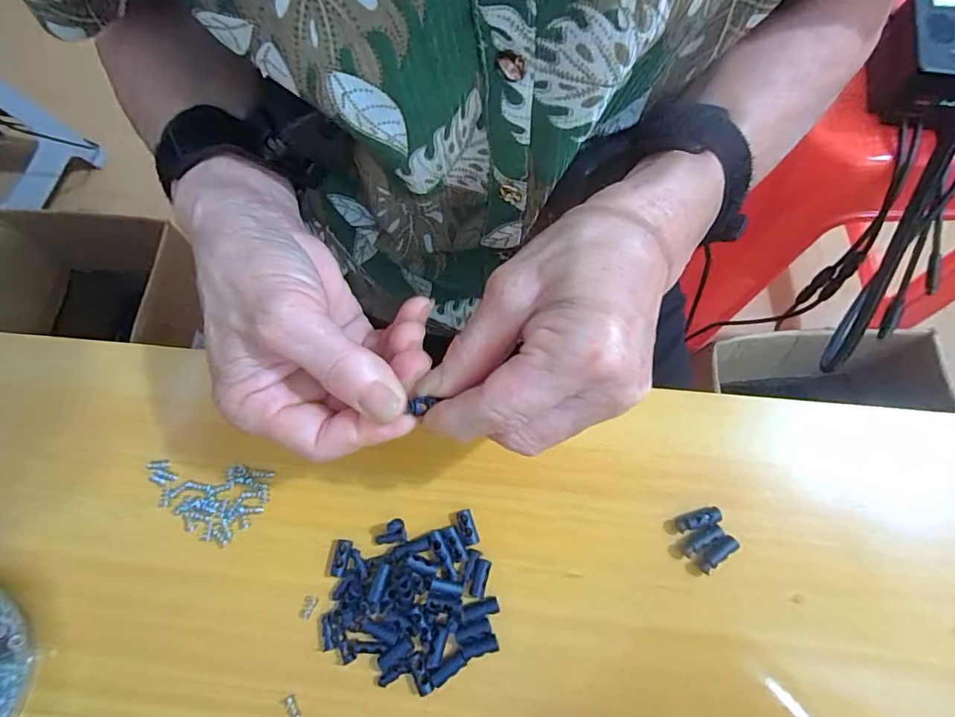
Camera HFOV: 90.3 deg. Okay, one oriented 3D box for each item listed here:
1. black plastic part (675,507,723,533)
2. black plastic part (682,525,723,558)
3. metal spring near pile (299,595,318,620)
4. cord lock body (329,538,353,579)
[{"bbox_3d":[0.117,0.086,0.252,0.024,0.007,0.008,-18,71,-4],"label":"black plastic part"},{"bbox_3d":[0.117,0.095,0.247,0.023,0.004,0.007,-38,73,7],"label":"black plastic part"},{"bbox_3d":[-0.089,0.130,0.248,0.007,0.004,0.012,10,72,6],"label":"metal spring near pile"},{"bbox_3d":[-0.072,0.107,0.254,0.008,0.006,0.018,8,72,5],"label":"cord lock body"}]

